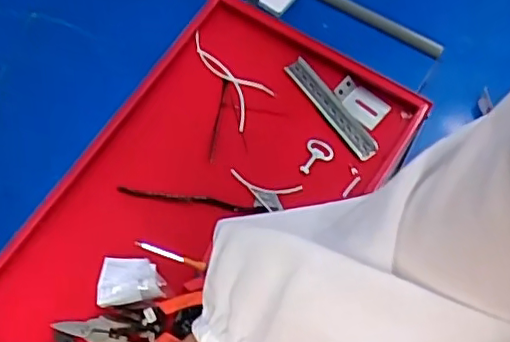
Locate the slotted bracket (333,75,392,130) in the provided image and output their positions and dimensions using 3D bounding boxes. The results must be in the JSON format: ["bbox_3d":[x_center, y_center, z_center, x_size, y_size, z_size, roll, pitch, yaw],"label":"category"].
[{"bbox_3d":[0.181,-0.119,1.045,0.094,0.014,0.055,42,82,9],"label":"slotted bracket"}]

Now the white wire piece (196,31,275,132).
[{"bbox_3d":[-0.053,-0.157,1.025,0.167,0.016,0.086,44,75,-3],"label":"white wire piece"}]

